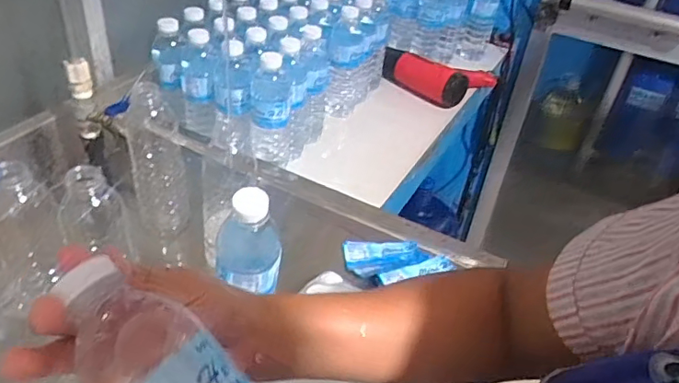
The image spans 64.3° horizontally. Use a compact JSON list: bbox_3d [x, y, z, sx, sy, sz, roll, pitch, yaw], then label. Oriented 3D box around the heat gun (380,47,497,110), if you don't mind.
[{"bbox_3d":[0.218,-0.271,1.177,0.190,0.071,0.188,-27,49,-36],"label":"heat gun"}]

